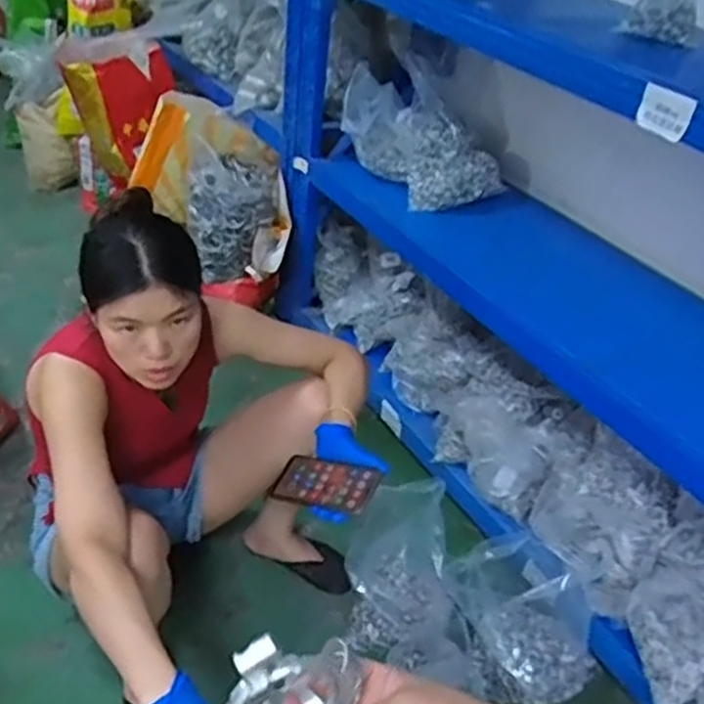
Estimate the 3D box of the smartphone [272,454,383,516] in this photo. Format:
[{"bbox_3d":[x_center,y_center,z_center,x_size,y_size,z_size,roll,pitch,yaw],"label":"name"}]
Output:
[{"bbox_3d":[-0.040,0.191,1.078,0.166,0.011,0.075,7,50,37],"label":"smartphone"}]

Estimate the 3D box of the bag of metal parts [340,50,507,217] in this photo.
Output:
[{"bbox_3d":[0.162,-0.476,1.683,0.182,0.212,0.371,-25,48,-36],"label":"bag of metal parts"}]

